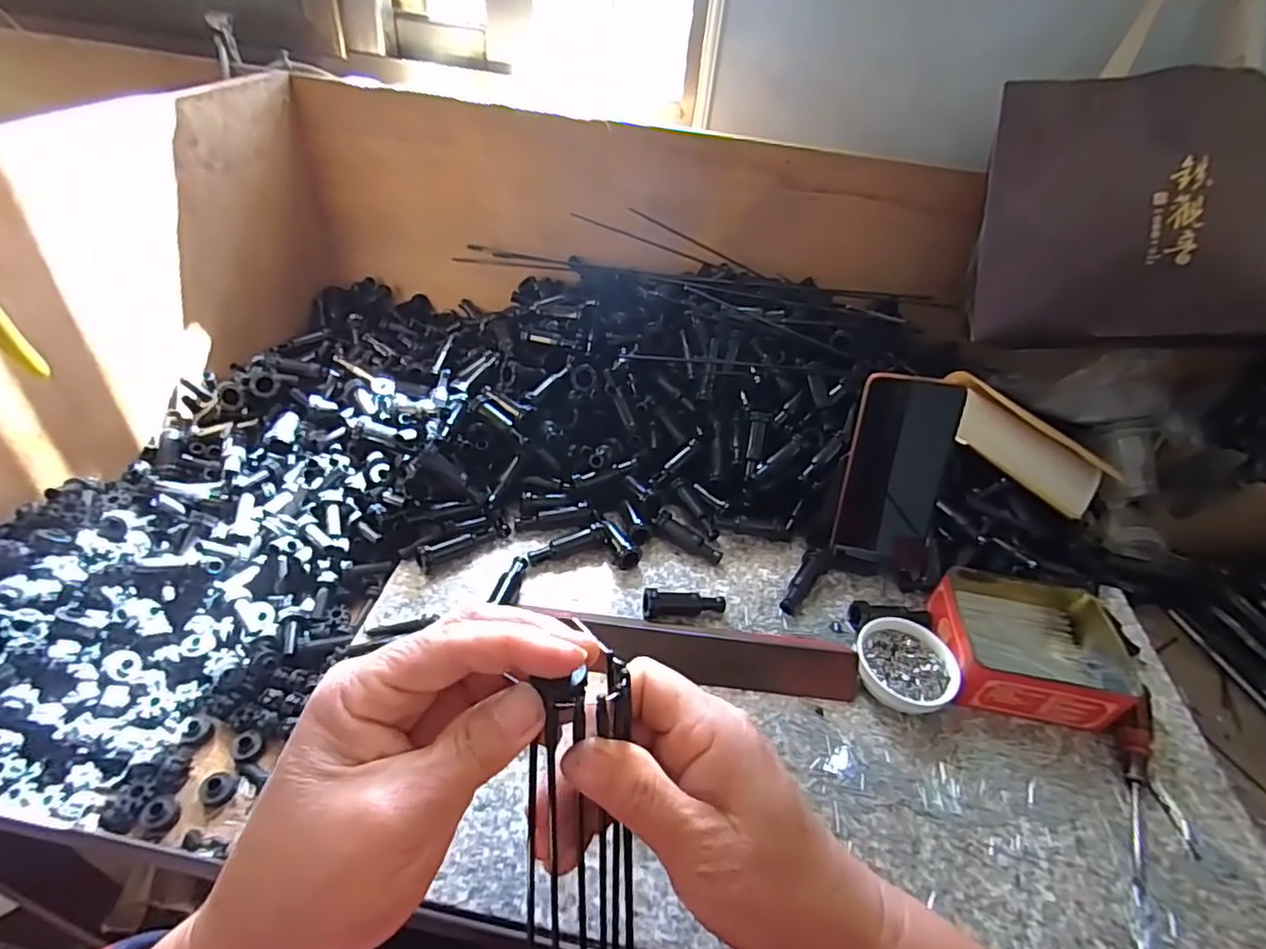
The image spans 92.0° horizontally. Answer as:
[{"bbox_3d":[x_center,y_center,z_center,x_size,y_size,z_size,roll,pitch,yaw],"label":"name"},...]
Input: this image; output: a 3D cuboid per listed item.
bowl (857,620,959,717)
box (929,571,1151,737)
[{"bbox_3d":[0.205,0.146,0.462,0.071,0.026,0.067,4,41,-4],"label":"bowl"},{"bbox_3d":[0.306,0.131,0.478,0.131,0.042,0.113,7,41,0],"label":"box"}]

